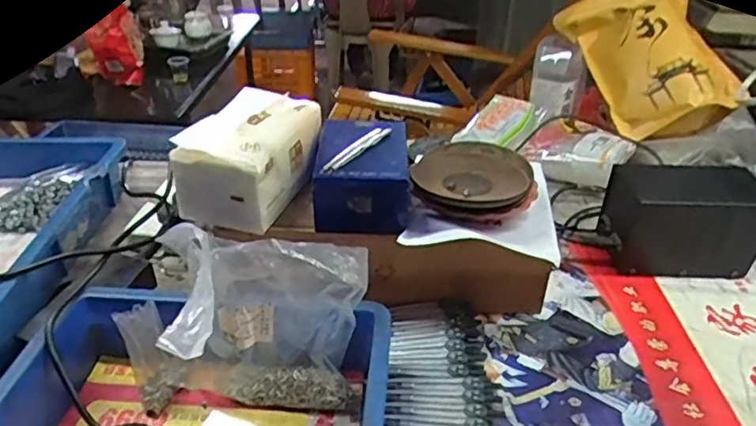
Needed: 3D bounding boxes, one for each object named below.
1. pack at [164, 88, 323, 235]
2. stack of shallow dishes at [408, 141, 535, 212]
[{"bbox_3d":[-0.127,-0.059,0.620,0.095,0.093,0.153,12,33,16],"label":"pack"},{"bbox_3d":[0.097,-0.039,0.635,0.122,0.032,0.136,4,32,4],"label":"stack of shallow dishes"}]

